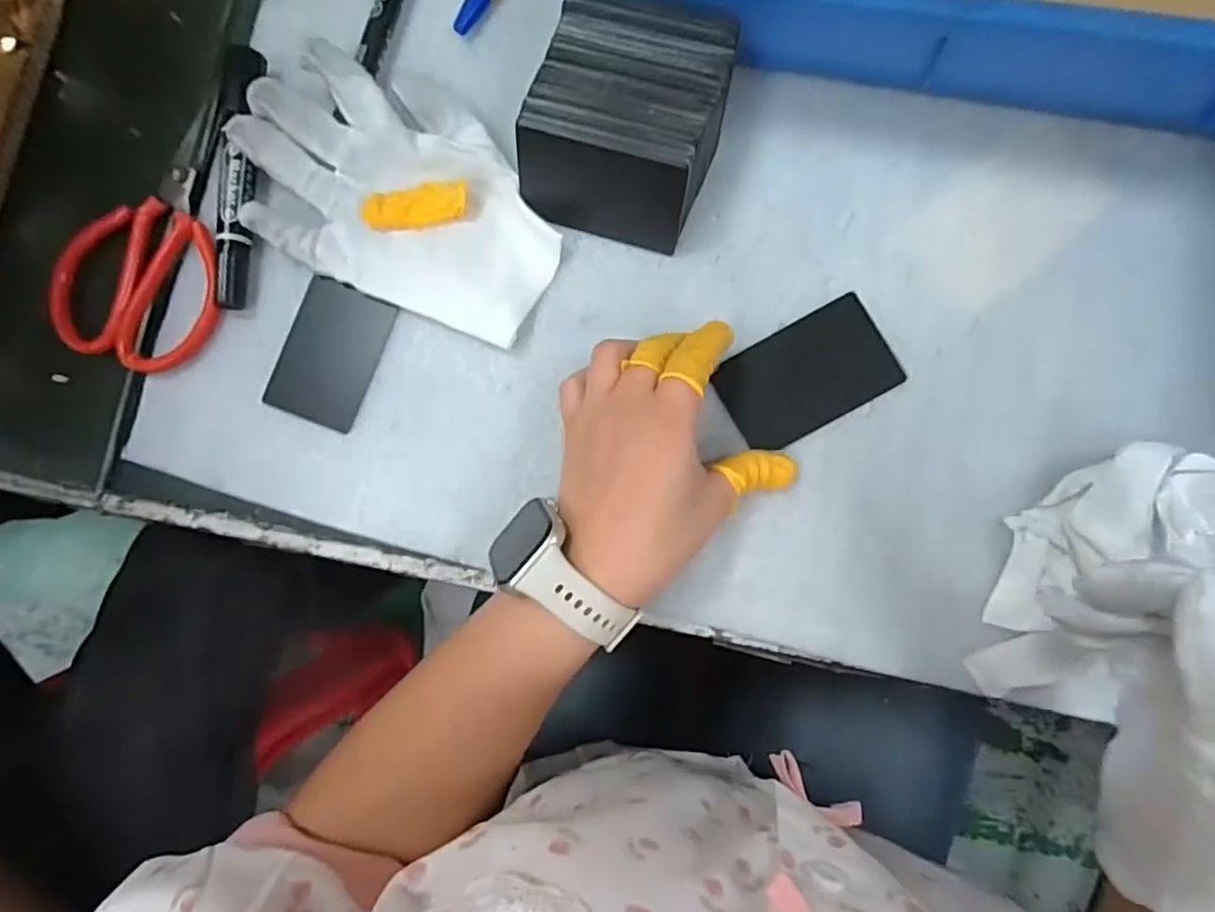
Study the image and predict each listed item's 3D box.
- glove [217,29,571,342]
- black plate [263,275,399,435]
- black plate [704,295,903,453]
[{"bbox_3d":[-0.109,-0.141,0.337,0.176,0.019,0.113,27,87,5],"label":"glove"},{"bbox_3d":[-0.149,-0.055,0.343,0.053,0.005,0.073,20,89,9],"label":"black plate"},{"bbox_3d":[0.100,-0.041,0.323,0.083,0.005,0.052,-30,85,3],"label":"black plate"}]

